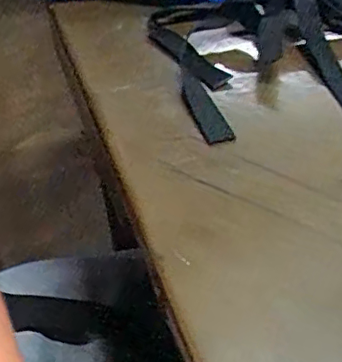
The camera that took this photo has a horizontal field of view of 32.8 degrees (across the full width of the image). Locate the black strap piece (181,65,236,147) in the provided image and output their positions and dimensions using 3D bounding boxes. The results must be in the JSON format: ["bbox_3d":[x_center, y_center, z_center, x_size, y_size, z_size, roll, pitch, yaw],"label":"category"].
[{"bbox_3d":[0.019,-0.046,0.361,0.017,0.006,0.086,-13,41,-11],"label":"black strap piece"}]

